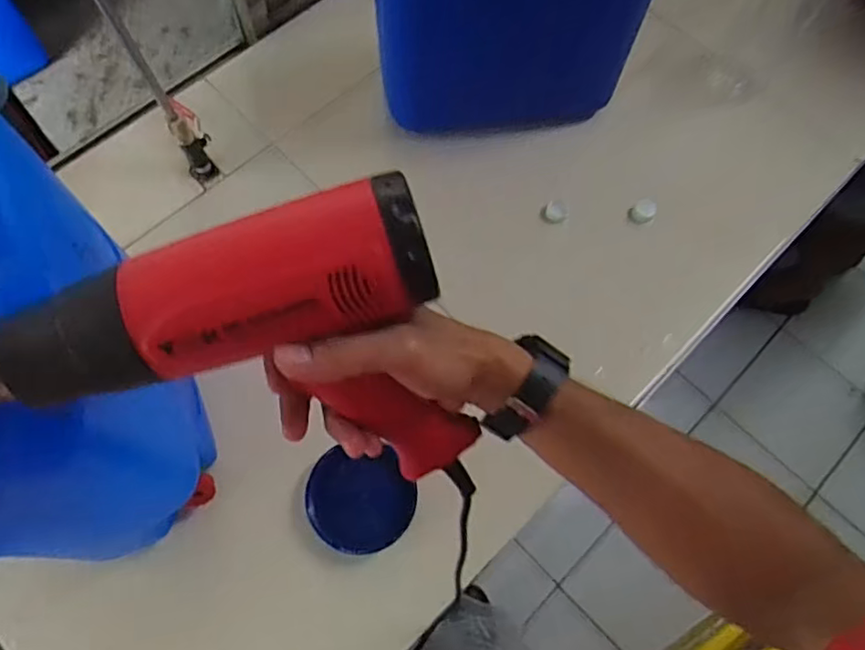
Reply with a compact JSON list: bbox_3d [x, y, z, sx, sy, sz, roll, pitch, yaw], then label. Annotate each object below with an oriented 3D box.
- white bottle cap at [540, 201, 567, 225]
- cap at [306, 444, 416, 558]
[{"bbox_3d":[0.166,-0.152,0.842,0.034,0.020,0.031,0,69,-1],"label":"white bottle cap"},{"bbox_3d":[-0.079,0.194,0.682,0.116,0.018,0.107,3,69,0],"label":"cap"}]

